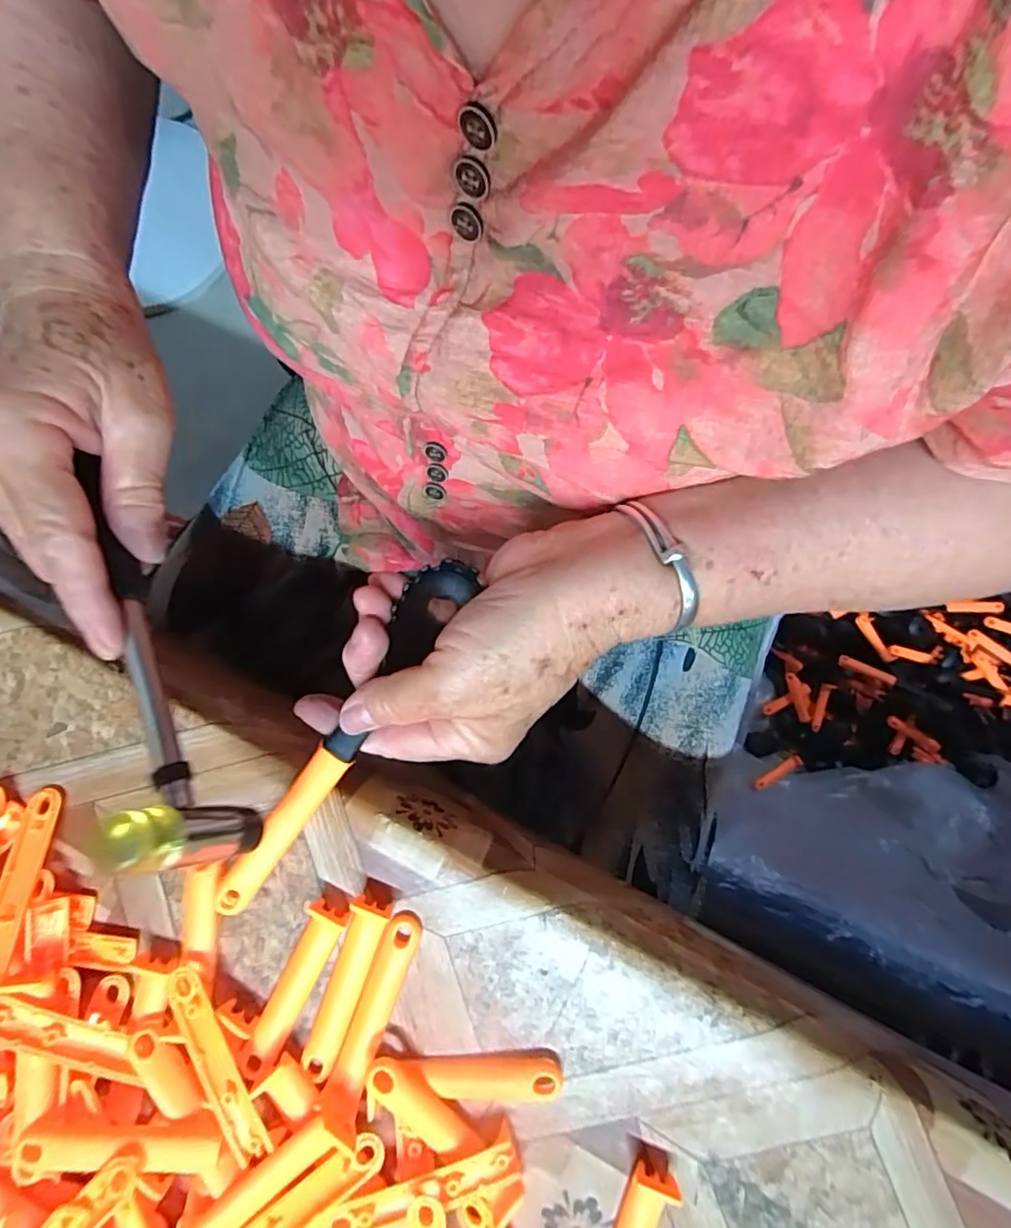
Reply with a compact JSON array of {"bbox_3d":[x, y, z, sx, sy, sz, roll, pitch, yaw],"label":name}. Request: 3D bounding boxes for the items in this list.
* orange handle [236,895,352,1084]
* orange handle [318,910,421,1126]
[{"bbox_3d":[-0.089,0.156,0.238,0.017,0.013,0.072,23,85,5],"label":"orange handle"},{"bbox_3d":[-0.054,0.162,0.236,0.016,0.010,0.076,19,85,5],"label":"orange handle"}]

